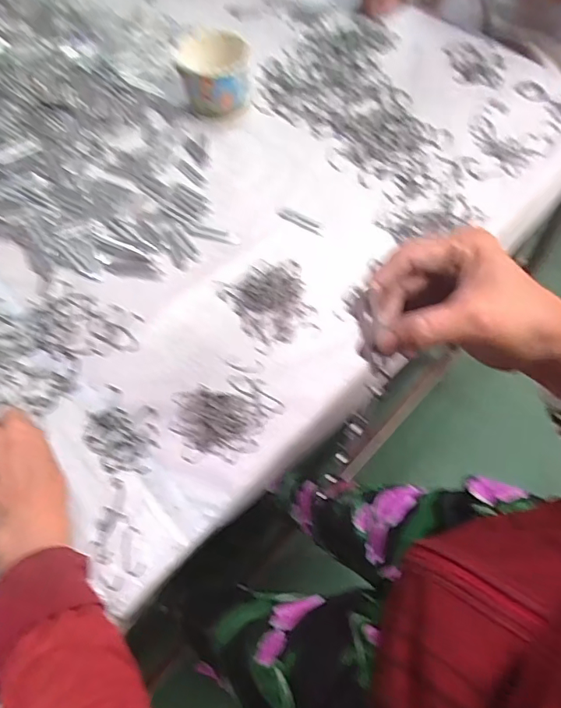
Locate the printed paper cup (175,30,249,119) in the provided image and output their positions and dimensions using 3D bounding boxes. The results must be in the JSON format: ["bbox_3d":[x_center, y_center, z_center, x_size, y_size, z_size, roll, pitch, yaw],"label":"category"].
[{"bbox_3d":[-0.086,-0.366,0.652,0.090,0.070,0.100,-7,63,-4],"label":"printed paper cup"}]

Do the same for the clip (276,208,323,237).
[{"bbox_3d":[0.024,-0.154,0.582,0.062,0.004,0.016,29,66,14],"label":"clip"}]

